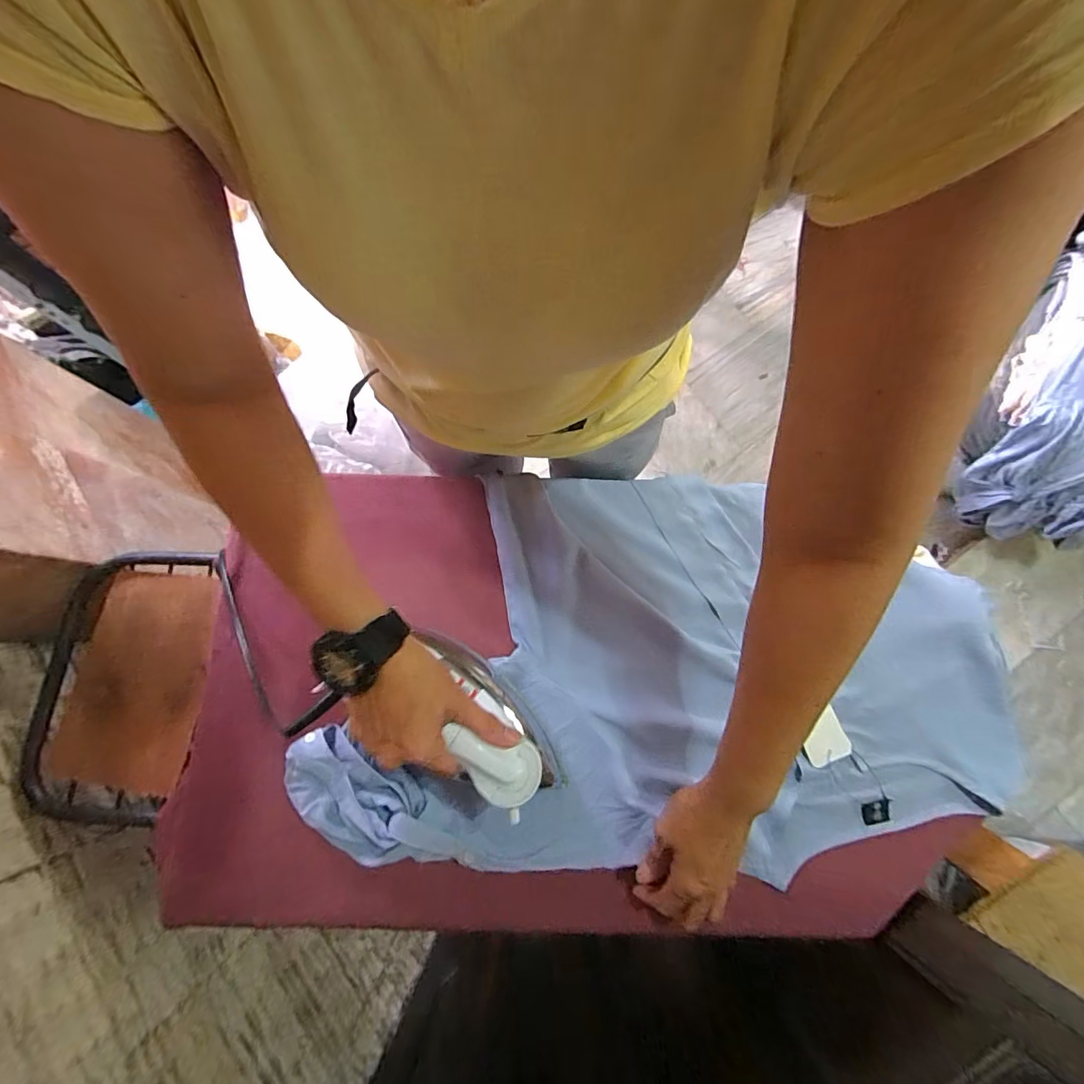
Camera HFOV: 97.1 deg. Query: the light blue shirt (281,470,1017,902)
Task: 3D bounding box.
[{"bbox_3d":[0.131,0.122,0.509,0.690,0.064,0.403,4,79,1],"label":"light blue shirt"}]

